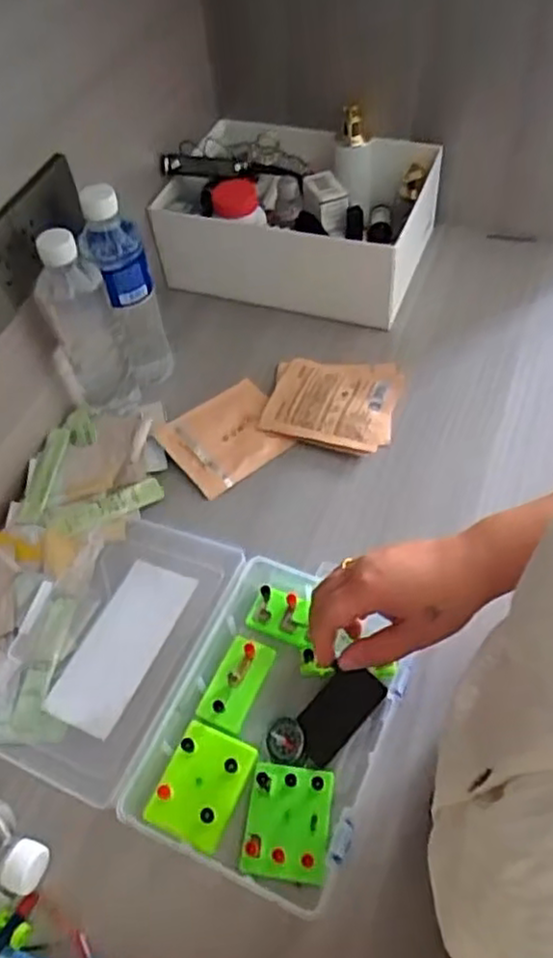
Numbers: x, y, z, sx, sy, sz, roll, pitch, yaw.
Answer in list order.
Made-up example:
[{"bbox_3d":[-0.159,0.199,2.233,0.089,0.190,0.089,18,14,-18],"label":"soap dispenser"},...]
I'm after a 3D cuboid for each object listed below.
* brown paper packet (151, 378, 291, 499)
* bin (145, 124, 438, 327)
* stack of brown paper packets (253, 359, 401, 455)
[{"bbox_3d":[-0.050,-0.045,0.733,0.122,0.014,0.104,-34,58,-20],"label":"brown paper packet"},{"bbox_3d":[0.030,-0.319,0.847,0.298,0.122,0.205,13,55,14],"label":"bin"},{"bbox_3d":[0.058,-0.082,0.743,0.134,0.017,0.120,9,54,11],"label":"stack of brown paper packets"}]

